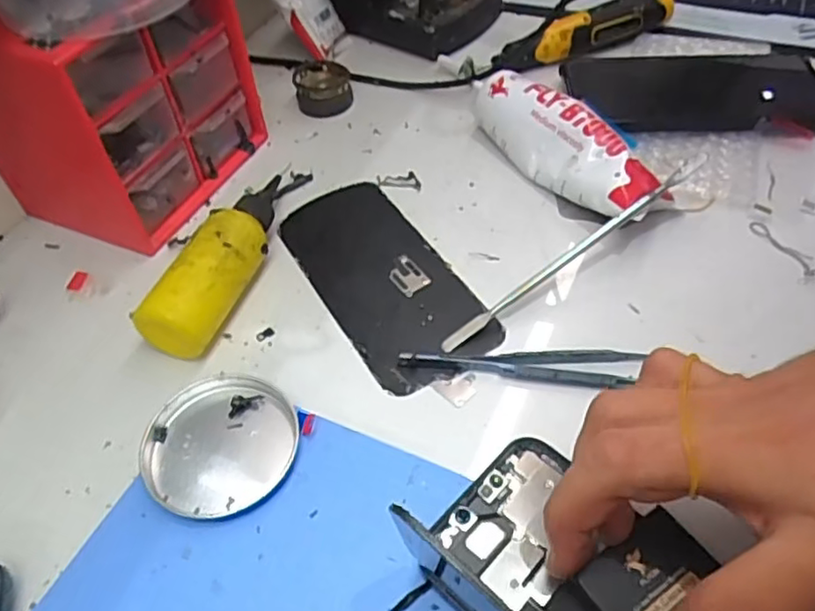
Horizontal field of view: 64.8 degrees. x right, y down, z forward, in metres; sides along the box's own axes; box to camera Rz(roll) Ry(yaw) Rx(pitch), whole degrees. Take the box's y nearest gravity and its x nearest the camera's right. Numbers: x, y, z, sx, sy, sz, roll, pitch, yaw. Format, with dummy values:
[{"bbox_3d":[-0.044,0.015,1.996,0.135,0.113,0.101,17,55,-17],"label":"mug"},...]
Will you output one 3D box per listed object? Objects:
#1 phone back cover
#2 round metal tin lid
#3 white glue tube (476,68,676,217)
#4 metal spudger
[{"bbox_3d":[-0.014,-0.017,0.346,0.068,0.005,0.144,-26,52,-17],"label":"phone back cover"},{"bbox_3d":[-0.081,0.060,0.276,0.065,0.014,0.060,6,50,10],"label":"round metal tin lid"},{"bbox_3d":[0.091,-0.098,0.382,0.045,0.039,0.143,-25,52,-17],"label":"white glue tube"},{"bbox_3d":[0.085,-0.028,0.323,0.164,0.010,0.009,-36,54,-8],"label":"metal spudger"}]

